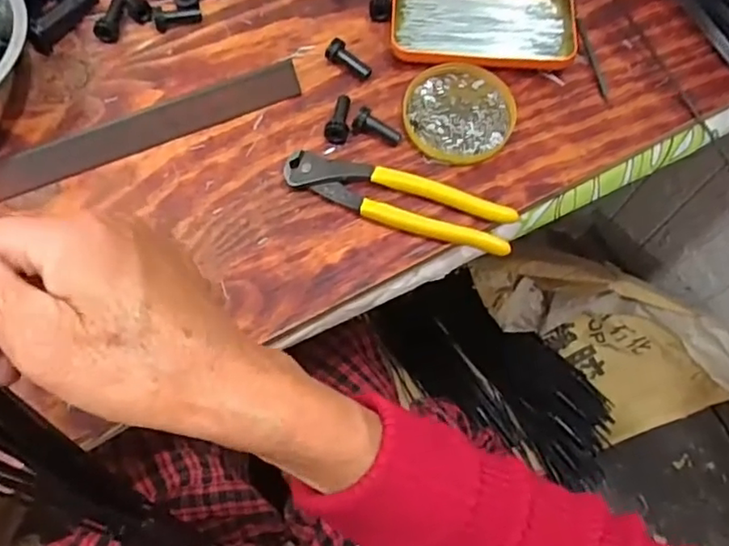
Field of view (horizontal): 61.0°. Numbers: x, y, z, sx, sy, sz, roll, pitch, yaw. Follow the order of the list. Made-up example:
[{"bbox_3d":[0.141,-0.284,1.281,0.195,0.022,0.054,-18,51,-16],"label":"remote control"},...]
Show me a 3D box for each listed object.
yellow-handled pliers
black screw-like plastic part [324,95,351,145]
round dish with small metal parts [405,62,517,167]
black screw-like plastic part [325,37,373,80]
[{"bbox_3d":[0.024,-0.052,0.439,0.162,0.014,0.038,17,69,4],"label":"yellow-handled pliers"},{"bbox_3d":[-0.017,-0.117,0.463,0.017,0.016,0.042,15,69,4],"label":"black screw-like plastic part"},{"bbox_3d":[0.071,-0.122,0.471,0.080,0.010,0.082,1,69,-2],"label":"round dish with small metal parts"},{"bbox_3d":[-0.012,-0.166,0.484,0.040,0.014,0.014,40,73,12],"label":"black screw-like plastic part"}]

